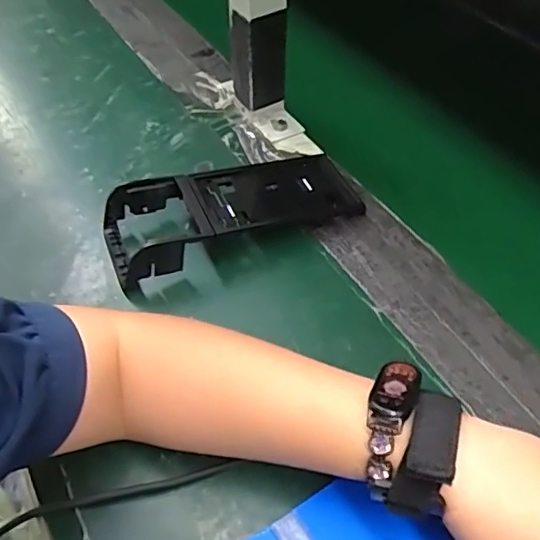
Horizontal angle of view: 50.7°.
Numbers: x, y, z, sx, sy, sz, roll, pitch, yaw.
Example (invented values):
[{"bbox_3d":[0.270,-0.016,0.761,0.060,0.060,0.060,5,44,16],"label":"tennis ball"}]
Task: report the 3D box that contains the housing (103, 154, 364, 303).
[{"bbox_3d":[-0.032,-0.052,0.480,0.208,0.040,0.078,-19,52,-17],"label":"housing"}]

